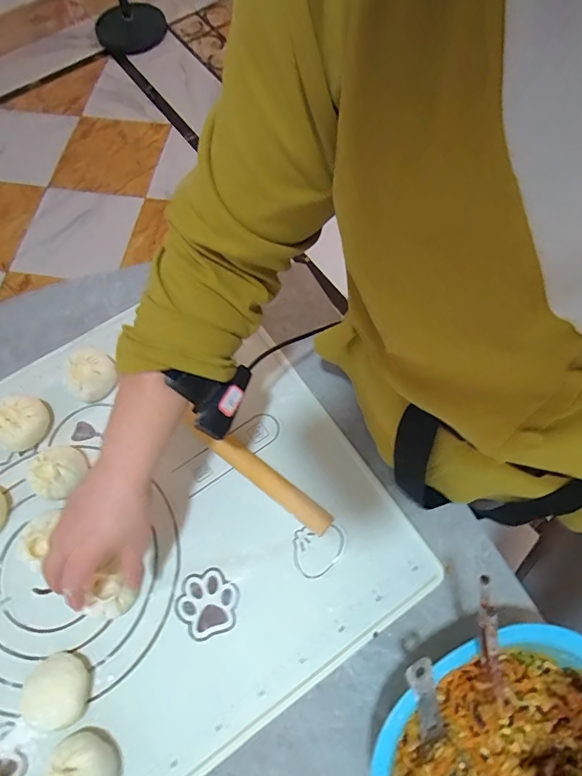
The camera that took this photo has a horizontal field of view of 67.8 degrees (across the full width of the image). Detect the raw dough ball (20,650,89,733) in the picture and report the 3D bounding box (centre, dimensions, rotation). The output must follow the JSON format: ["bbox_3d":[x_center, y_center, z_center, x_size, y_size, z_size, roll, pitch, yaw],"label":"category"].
[{"bbox_3d":[-0.228,0.296,0.422,0.058,0.029,0.061,-1,69,3],"label":"raw dough ball"}]

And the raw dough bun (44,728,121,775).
[{"bbox_3d":[-0.189,0.351,0.394,0.058,0.047,0.059,-14,69,-2],"label":"raw dough bun"}]

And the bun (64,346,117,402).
[{"bbox_3d":[-0.247,-0.017,0.536,0.050,0.049,0.060,39,76,15],"label":"bun"}]

